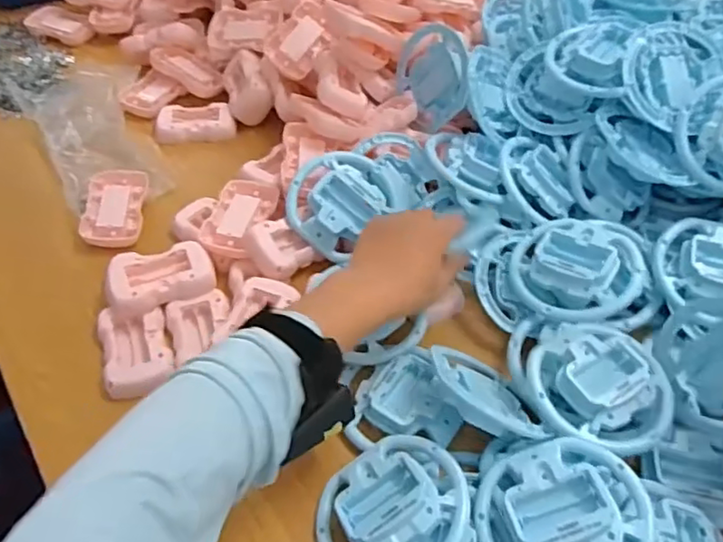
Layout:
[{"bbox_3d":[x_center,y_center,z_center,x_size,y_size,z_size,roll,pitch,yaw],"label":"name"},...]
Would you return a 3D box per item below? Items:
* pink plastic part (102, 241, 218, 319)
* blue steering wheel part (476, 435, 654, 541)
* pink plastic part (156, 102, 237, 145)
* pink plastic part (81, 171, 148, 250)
[{"bbox_3d":[-0.172,0.005,0.529,0.085,0.022,0.060,-12,52,-12],"label":"pink plastic part"},{"bbox_3d":[0.125,0.150,0.383,0.097,0.040,0.099,1,50,-2],"label":"blue steering wheel part"},{"bbox_3d":[-0.186,-0.166,0.691,0.086,0.019,0.056,-2,50,-5],"label":"pink plastic part"},{"bbox_3d":[-0.239,-0.065,0.602,0.053,0.021,0.095,-2,50,-4],"label":"pink plastic part"}]

